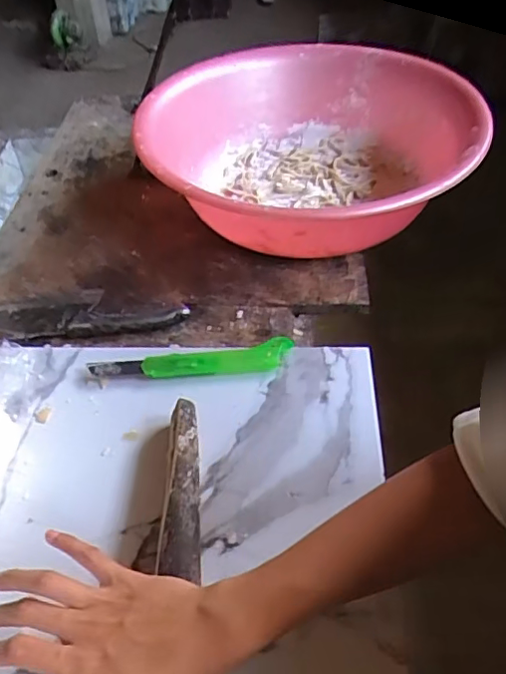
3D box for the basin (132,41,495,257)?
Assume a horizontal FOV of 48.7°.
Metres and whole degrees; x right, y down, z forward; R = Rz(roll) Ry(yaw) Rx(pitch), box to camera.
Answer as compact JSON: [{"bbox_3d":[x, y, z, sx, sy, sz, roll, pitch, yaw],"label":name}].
[{"bbox_3d":[0.092,-0.215,0.688,0.352,0.122,0.364,-2,49,2],"label":"basin"}]

